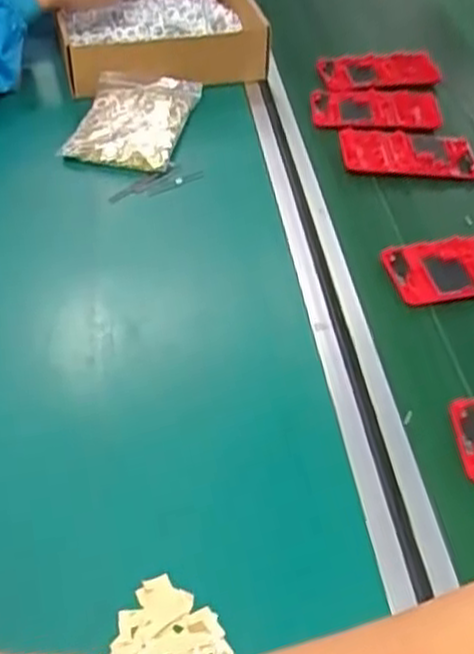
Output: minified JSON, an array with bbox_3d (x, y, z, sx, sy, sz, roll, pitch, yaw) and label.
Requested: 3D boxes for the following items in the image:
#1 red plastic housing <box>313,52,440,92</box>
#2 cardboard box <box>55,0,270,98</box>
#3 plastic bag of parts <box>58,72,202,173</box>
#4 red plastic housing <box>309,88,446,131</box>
[{"bbox_3d":[0.146,-0.268,0.807,0.124,0.012,0.065,-8,45,-15],"label":"red plastic housing"},{"bbox_3d":[-0.088,-0.321,0.809,0.194,0.055,0.196,-7,44,-14],"label":"cardboard box"},{"bbox_3d":[-0.096,-0.195,0.711,0.094,0.017,0.141,9,43,4],"label":"plastic bag of parts"},{"bbox_3d":[0.139,-0.215,0.756,0.135,0.014,0.066,-3,43,-9],"label":"red plastic housing"}]

